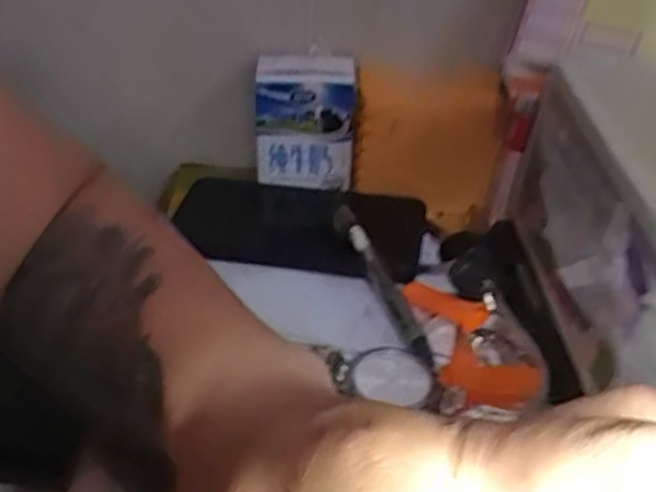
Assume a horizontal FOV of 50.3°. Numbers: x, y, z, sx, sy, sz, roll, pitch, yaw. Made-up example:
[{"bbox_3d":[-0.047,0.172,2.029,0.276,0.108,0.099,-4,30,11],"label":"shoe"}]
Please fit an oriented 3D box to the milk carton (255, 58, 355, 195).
[{"bbox_3d":[-0.015,-0.085,0.477,0.063,0.079,0.046,2,36,1],"label":"milk carton"}]

